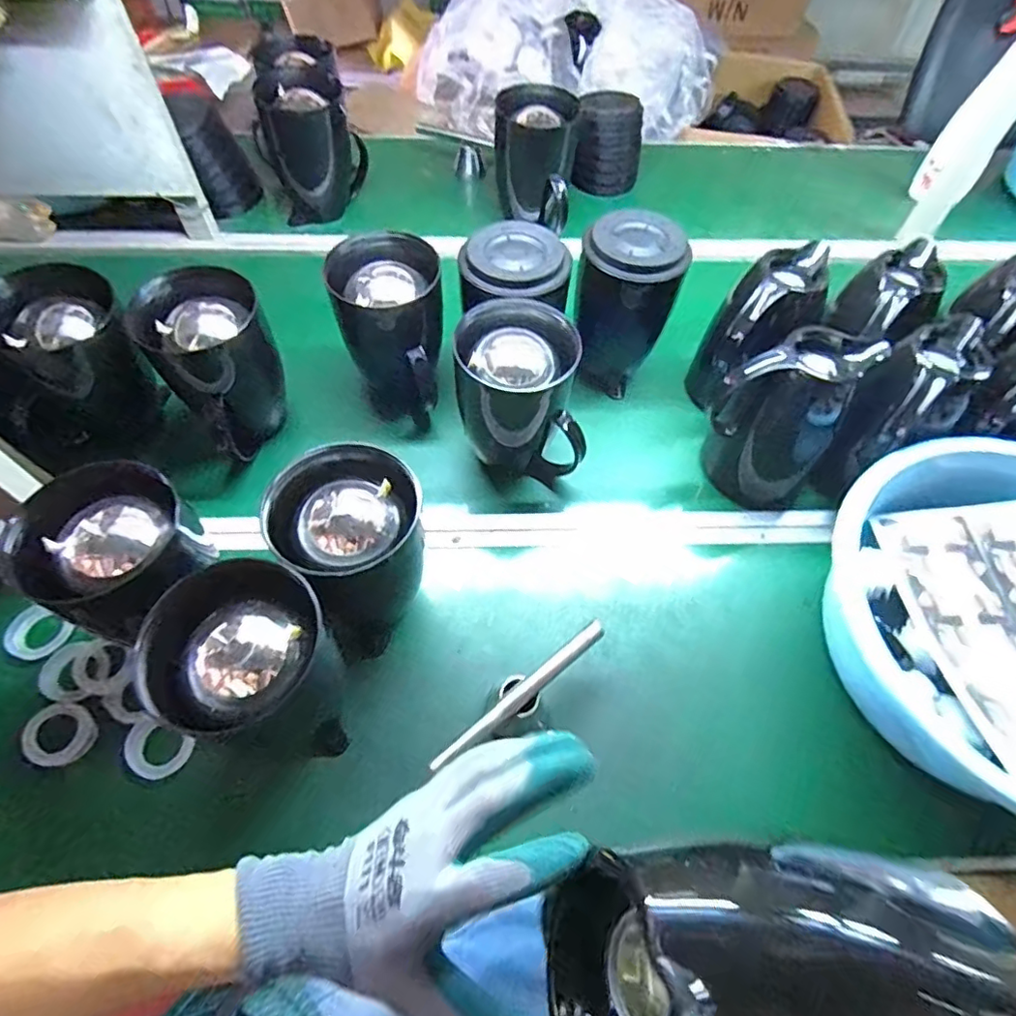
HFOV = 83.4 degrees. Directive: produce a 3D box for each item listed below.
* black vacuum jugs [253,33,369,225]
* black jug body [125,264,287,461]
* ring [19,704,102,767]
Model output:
[{"bbox_3d":[-0.319,-0.623,0.946,0.140,0.190,0.195,-8,59,-7],"label":"black vacuum jugs"},{"bbox_3d":[-0.328,-0.163,0.660,0.125,0.170,0.116,-35,66,-22],"label":"black jug body"},{"bbox_3d":[-0.422,0.213,0.535,0.062,0.013,0.054,15,59,7],"label":"ring"}]

